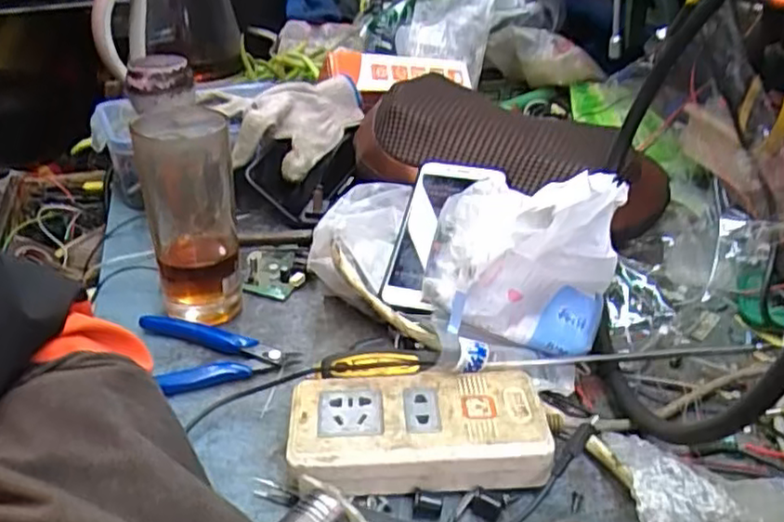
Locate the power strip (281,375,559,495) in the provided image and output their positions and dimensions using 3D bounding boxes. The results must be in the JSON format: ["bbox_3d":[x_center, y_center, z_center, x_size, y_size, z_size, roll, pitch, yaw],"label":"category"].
[{"bbox_3d":[0.015,0.103,0.393,0.147,0.036,0.071,-2,31,-4],"label":"power strip"}]

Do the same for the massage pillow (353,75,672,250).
[{"bbox_3d":[0.102,-0.096,0.594,0.272,0.084,0.095,10,32,12],"label":"massage pillow"}]

